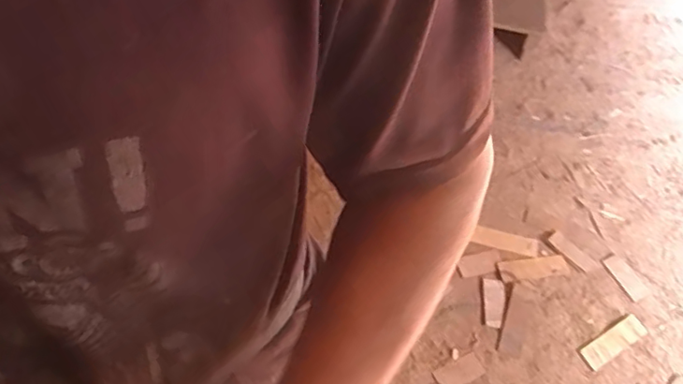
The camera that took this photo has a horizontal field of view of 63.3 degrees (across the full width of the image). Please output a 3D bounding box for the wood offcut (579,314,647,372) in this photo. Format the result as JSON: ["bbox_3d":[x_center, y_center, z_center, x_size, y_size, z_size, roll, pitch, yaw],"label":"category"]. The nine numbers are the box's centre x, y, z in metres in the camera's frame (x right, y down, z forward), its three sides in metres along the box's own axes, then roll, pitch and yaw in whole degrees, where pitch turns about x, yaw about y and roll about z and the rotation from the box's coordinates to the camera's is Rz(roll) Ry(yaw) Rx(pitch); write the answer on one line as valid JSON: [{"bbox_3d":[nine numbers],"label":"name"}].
[{"bbox_3d":[0.679,0.372,1.384,0.186,0.013,0.060,-25,61,-19],"label":"wood offcut"}]

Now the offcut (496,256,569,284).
[{"bbox_3d":[0.511,0.206,1.489,0.184,0.019,0.059,-7,56,-8],"label":"offcut"}]

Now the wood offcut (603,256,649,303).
[{"bbox_3d":[0.758,0.229,1.483,0.057,0.013,0.129,-26,61,-20],"label":"wood offcut"}]

